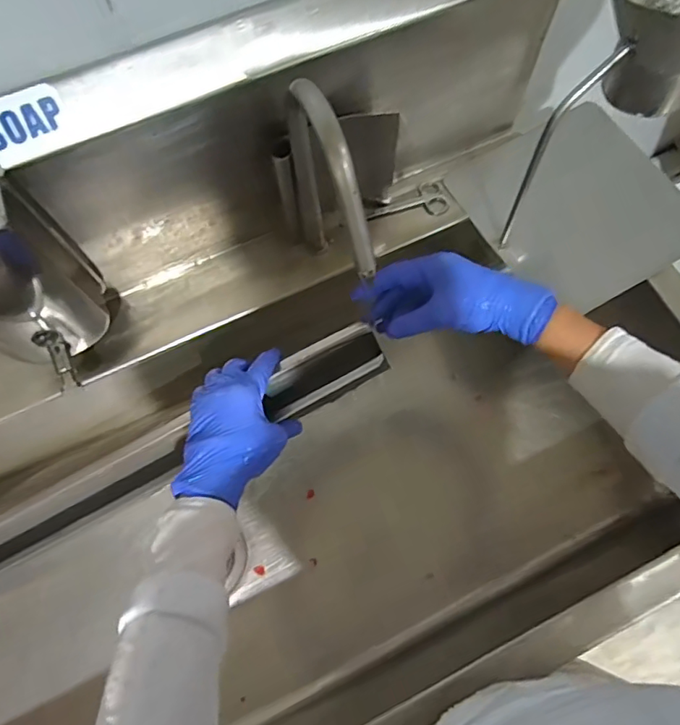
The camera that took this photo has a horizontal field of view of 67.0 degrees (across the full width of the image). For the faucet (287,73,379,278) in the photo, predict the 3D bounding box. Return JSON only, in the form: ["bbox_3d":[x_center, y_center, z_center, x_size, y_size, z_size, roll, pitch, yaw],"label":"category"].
[{"bbox_3d":[-0.007,-0.135,0.489,0.018,0.238,0.152,-25,72,-7],"label":"faucet"}]

